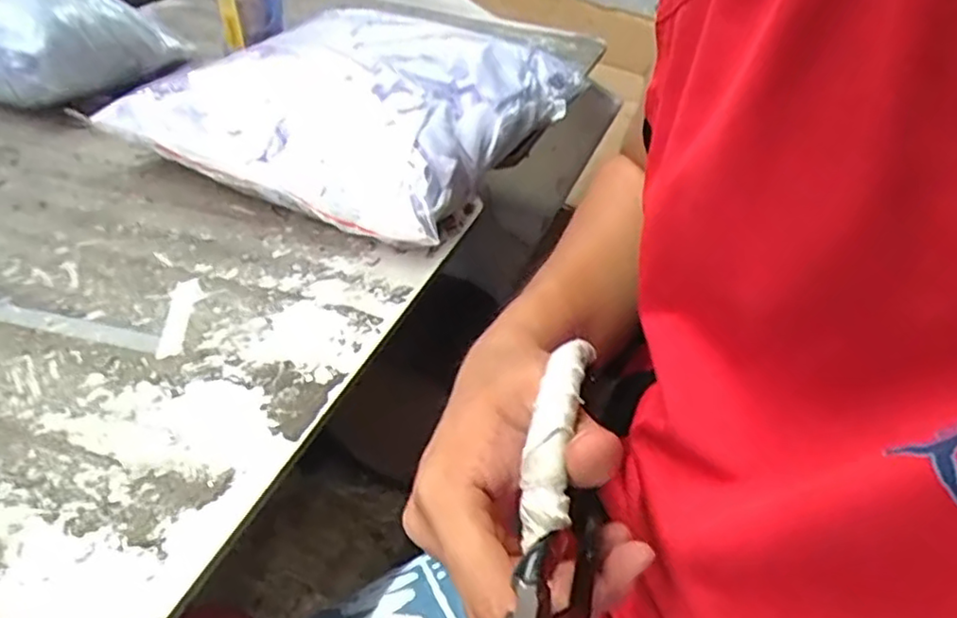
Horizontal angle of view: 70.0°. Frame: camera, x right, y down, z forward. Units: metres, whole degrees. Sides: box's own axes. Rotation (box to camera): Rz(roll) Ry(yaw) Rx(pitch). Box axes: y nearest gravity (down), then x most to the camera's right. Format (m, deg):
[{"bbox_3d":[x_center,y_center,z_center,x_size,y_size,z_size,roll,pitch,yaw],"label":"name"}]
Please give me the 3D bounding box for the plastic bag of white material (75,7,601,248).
[{"bbox_3d":[-0.095,-0.183,0.590,0.267,0.081,0.328,19,40,15],"label":"plastic bag of white material"}]

